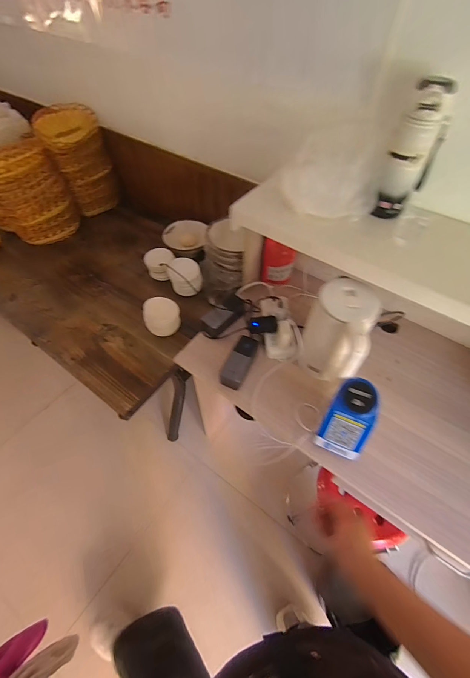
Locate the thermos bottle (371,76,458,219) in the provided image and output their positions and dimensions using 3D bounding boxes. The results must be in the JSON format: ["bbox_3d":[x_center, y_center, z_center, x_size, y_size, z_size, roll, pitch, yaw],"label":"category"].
[{"bbox_3d":[0.330,-0.344,0.546,0.078,0.211,0.060,-23,58,-17],"label":"thermos bottle"}]

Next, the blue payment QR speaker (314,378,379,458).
[{"bbox_3d":[0.239,0.169,0.618,0.093,0.136,0.120,22,56,13],"label":"blue payment QR speaker"}]

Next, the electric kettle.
[{"bbox_3d":[0.217,0.003,0.659,0.118,0.226,0.153,22,57,14],"label":"electric kettle"}]

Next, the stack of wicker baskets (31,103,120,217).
[{"bbox_3d":[-0.588,-0.673,1.129,0.195,0.318,0.180,-24,58,-18],"label":"stack of wicker baskets"}]

